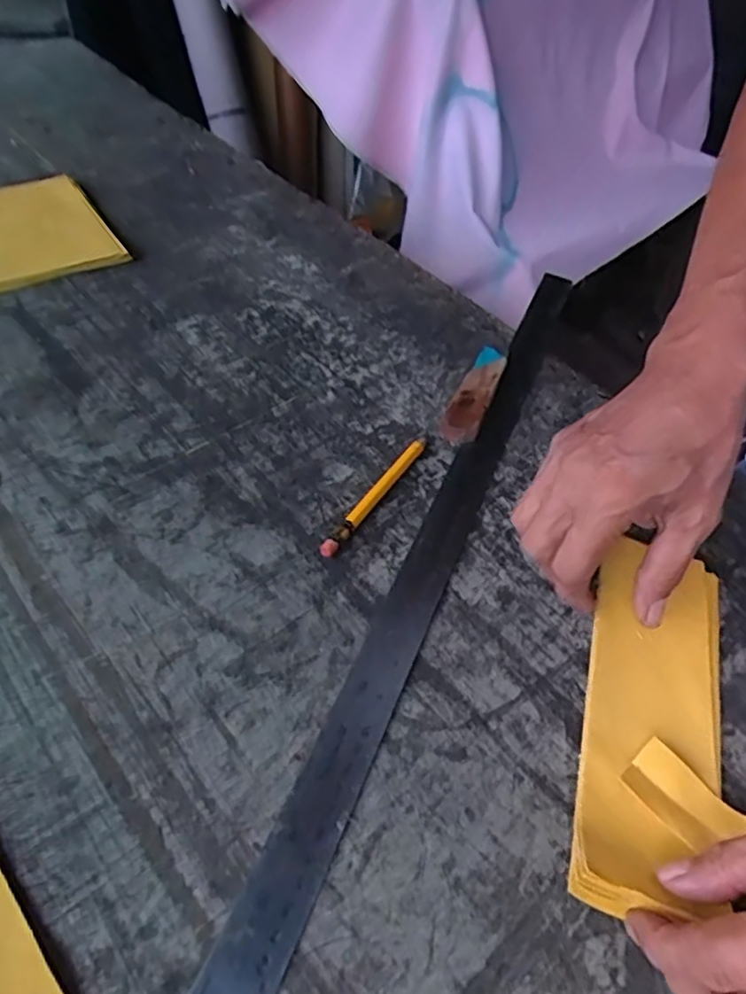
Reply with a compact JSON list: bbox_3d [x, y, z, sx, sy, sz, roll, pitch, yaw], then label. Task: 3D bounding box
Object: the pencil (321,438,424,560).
[{"bbox_3d":[0.003,-0.004,0.401,0.010,0.011,0.120,27,51,17],"label":"pencil"}]

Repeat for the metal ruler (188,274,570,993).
[{"bbox_3d":[0.055,0.003,0.402,0.033,0.008,0.571,21,49,11],"label":"metal ruler"}]

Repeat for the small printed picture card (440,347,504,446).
[{"bbox_3d":[0.078,-0.082,0.478,0.028,0.007,0.121,19,49,10],"label":"small printed picture card"}]

